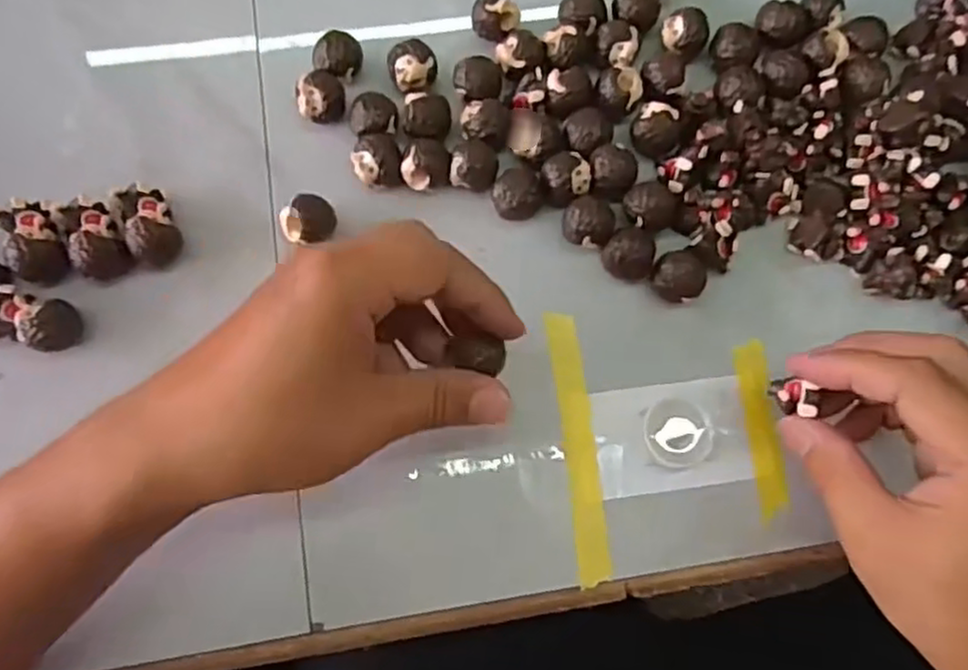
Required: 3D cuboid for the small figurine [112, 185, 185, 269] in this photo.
[{"bbox_3d":[-0.160,-0.052,0.343,0.019,0.023,0.040,-25,81,-5],"label":"small figurine"}]

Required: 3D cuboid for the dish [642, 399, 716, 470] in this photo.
[{"bbox_3d":[0.089,0.046,0.333,0.031,0.014,0.030,0,79,0],"label":"dish"}]

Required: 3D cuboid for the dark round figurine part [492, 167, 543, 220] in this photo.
[{"bbox_3d":[0.017,-0.070,0.352,0.024,0.015,0.024,0,79,0],"label":"dark round figurine part"}]

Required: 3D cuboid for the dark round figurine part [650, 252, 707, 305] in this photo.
[{"bbox_3d":[0.094,-0.028,0.346,0.025,0.016,0.024,0,79,0],"label":"dark round figurine part"}]

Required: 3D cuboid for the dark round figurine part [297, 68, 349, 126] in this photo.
[{"bbox_3d":[-0.082,-0.120,0.364,0.024,0.021,0.021,-18,80,-4],"label":"dark round figurine part"}]

